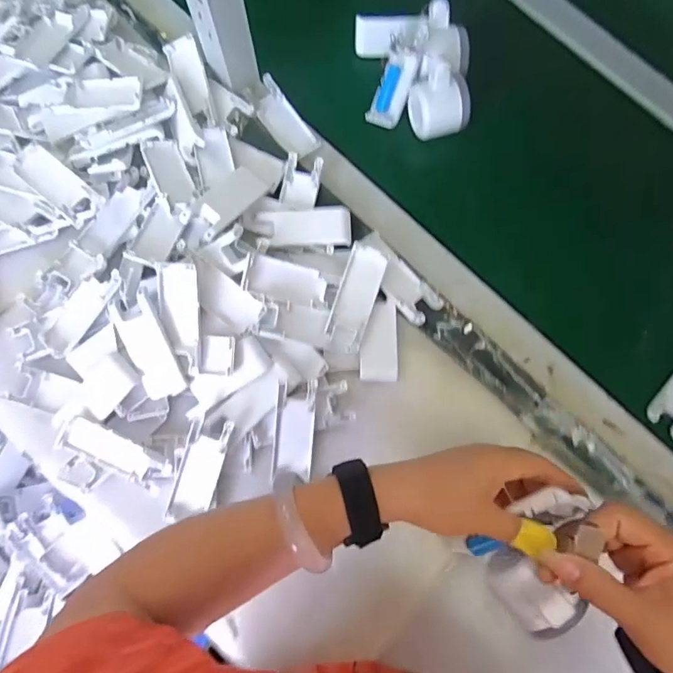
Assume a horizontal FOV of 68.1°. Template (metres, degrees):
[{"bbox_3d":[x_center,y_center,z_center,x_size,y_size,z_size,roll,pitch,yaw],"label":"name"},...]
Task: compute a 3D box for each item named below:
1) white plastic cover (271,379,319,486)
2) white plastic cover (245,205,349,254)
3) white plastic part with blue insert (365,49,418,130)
[{"bbox_3d":[-0.041,0.092,0.488,0.040,0.011,0.099,6,97,0],"label":"white plastic cover"},{"bbox_3d":[-0.041,-0.114,0.526,0.110,0.011,0.046,-1,79,-1],"label":"white plastic cover"},{"bbox_3d":[0.065,-0.282,0.571,0.037,0.020,0.080,24,112,4],"label":"white plastic part with blue insert"}]

